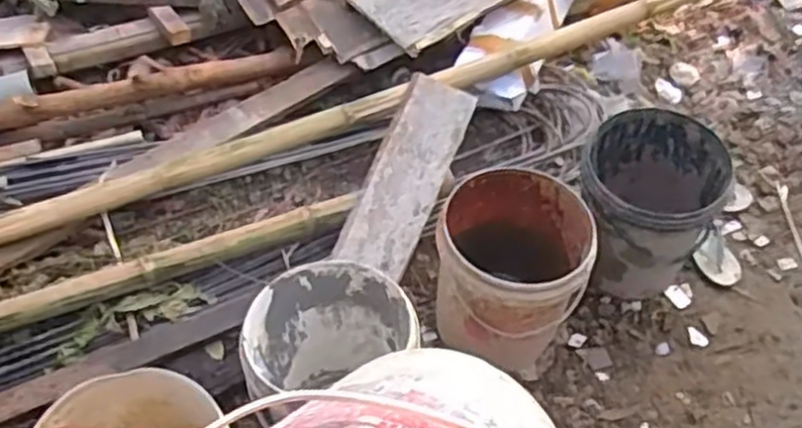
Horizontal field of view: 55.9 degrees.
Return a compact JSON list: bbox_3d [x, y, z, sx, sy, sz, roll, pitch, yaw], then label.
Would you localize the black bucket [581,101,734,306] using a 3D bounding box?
[{"bbox_3d":[0.547,-0.005,1.692,0.281,0.324,0.295,16,52,12],"label":"black bucket"}]

